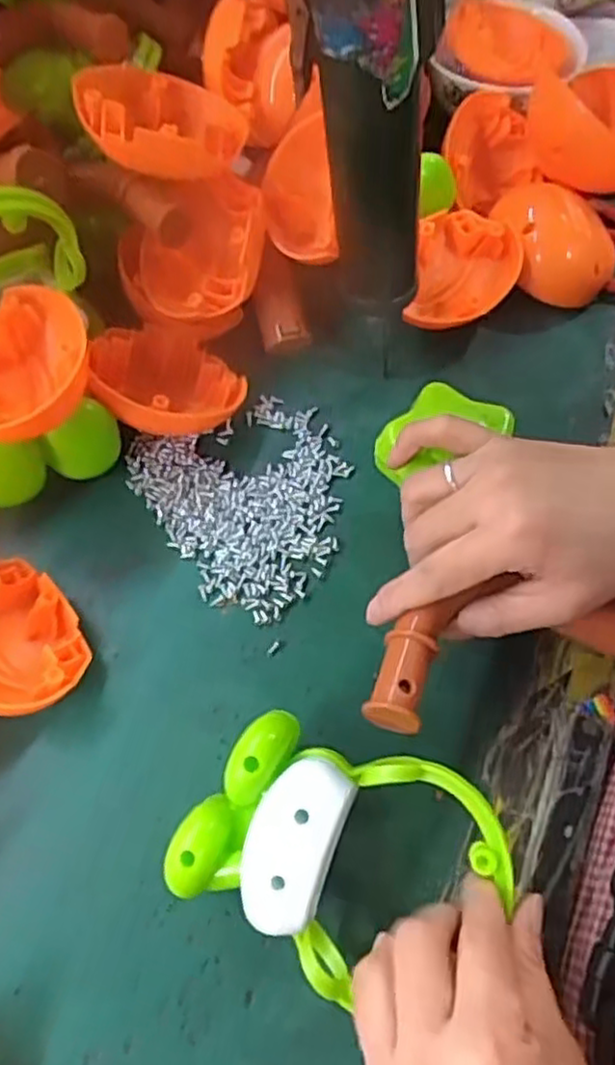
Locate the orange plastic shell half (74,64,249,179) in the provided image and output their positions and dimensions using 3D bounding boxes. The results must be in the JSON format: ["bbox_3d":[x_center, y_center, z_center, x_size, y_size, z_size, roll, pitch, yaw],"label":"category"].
[{"bbox_3d":[-0.078,-0.216,0.380,0.086,0.028,0.063,3,60,-17],"label":"orange plastic shell half"}]

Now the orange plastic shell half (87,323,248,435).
[{"bbox_3d":[-0.078,-0.082,0.411,0.079,0.032,0.066,14,50,-16],"label":"orange plastic shell half"}]

